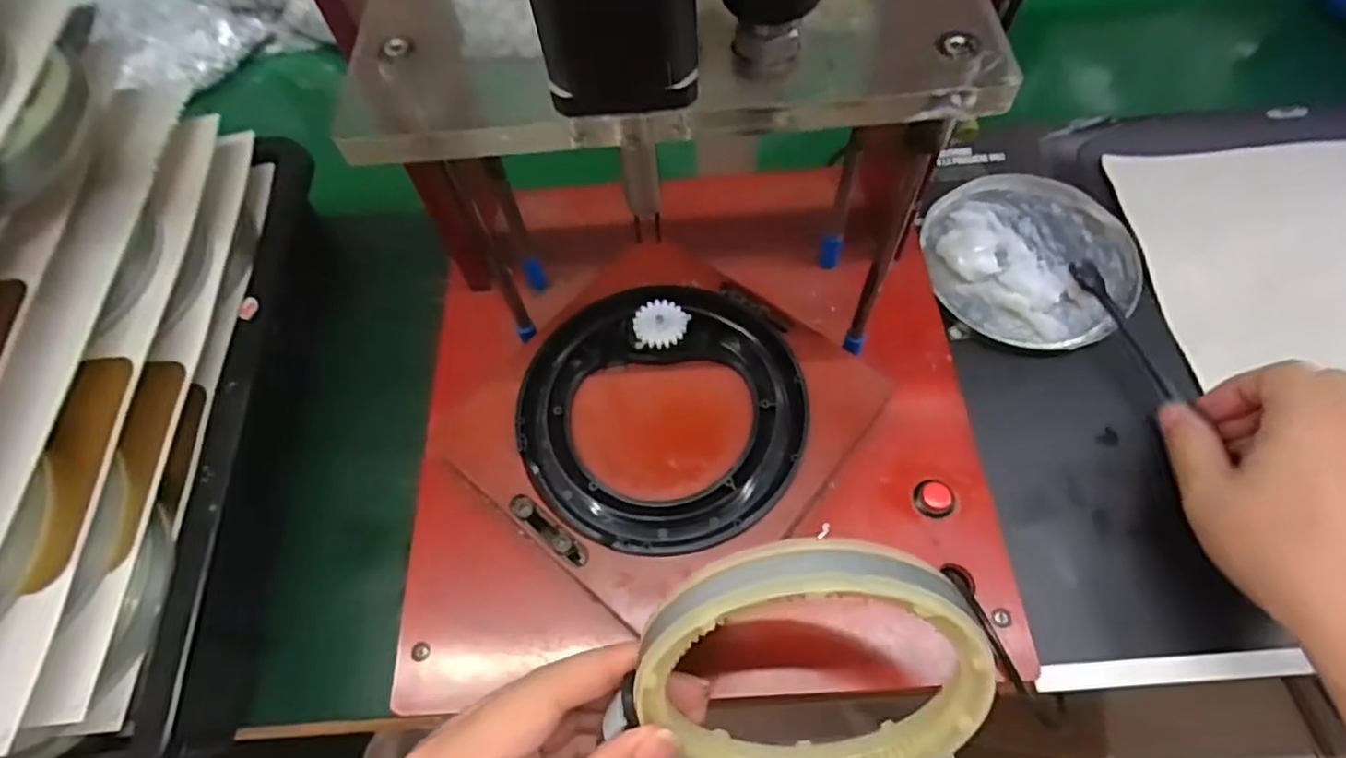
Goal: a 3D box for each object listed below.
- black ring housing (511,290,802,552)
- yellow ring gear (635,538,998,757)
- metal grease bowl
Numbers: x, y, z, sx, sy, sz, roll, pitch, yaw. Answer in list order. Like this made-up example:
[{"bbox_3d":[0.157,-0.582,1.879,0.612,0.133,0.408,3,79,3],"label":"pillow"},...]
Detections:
[{"bbox_3d":[-0.005,0.012,0.314,0.130,0.020,0.135,-1,62,3],"label":"black ring housing"},{"bbox_3d":[0.048,0.104,0.235,0.117,0.137,0.016,-19,31,13],"label":"yellow ring gear"},{"bbox_3d":[0.227,-0.080,0.430,0.129,0.021,0.123,-1,62,3],"label":"metal grease bowl"}]

